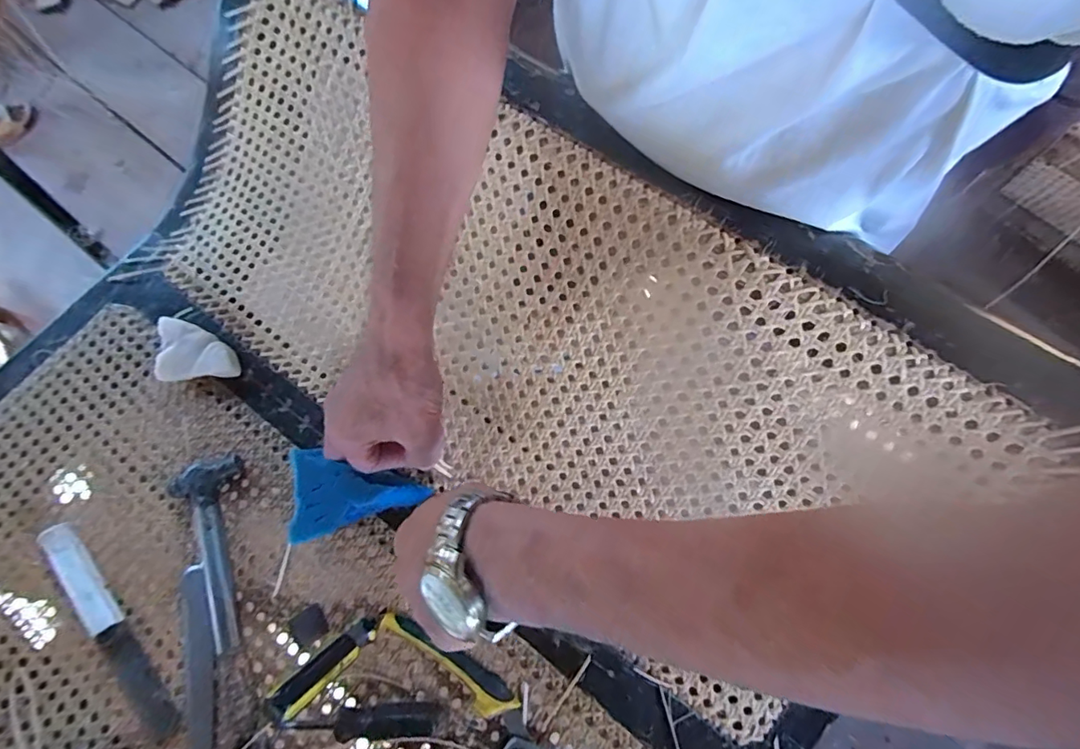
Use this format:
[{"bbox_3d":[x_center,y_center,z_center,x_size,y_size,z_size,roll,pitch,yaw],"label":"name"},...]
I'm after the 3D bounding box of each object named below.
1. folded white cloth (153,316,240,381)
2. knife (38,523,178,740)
[{"bbox_3d":[-0.322,-0.024,0.470,0.073,0.022,0.057,-4,73,-1],"label":"folded white cloth"},{"bbox_3d":[-0.345,0.204,0.395,0.027,0.027,0.187,-32,76,-9],"label":"knife"}]

